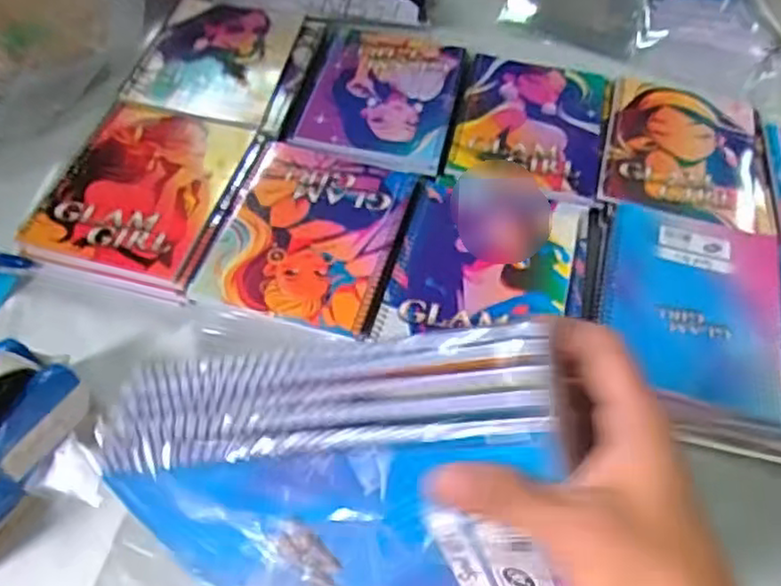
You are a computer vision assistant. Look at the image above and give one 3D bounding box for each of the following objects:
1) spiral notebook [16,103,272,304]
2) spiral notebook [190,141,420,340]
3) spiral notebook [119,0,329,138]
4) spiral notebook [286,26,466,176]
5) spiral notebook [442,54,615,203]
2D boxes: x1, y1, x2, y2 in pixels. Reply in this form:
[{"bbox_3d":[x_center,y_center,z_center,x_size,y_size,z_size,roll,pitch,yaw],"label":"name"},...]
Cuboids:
[{"bbox_3d":[-0.227,-0.099,0.662,0.162,0.010,0.205,14,56,6],"label":"spiral notebook"},{"bbox_3d":[-0.071,-0.056,0.638,0.155,0.013,0.197,13,56,5],"label":"spiral notebook"},{"bbox_3d":[-0.176,-0.256,0.779,0.173,0.018,0.200,12,56,4],"label":"spiral notebook"},{"bbox_3d":[-0.009,-0.218,0.764,0.158,0.009,0.212,10,56,3],"label":"spiral notebook"},{"bbox_3d":[0.148,-0.179,0.740,0.154,0.013,0.201,12,56,5],"label":"spiral notebook"}]

